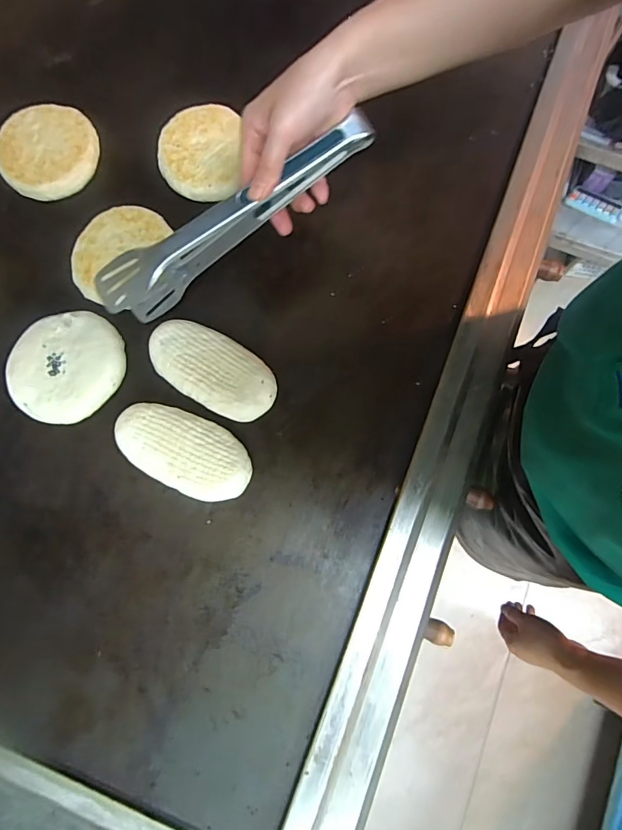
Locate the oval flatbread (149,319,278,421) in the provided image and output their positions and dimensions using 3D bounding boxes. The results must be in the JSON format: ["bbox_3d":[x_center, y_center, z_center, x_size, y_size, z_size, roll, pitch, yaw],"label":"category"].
[{"bbox_3d":[-0.098,-0.046,0.443,0.132,0.021,0.070,31,80,7],"label":"oval flatbread"}]

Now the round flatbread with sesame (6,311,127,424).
[{"bbox_3d":[-0.245,-0.048,0.448,0.104,0.024,0.116,44,82,9],"label":"round flatbread with sesame"}]

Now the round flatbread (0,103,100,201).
[{"bbox_3d":[-0.297,-0.297,0.503,0.111,0.028,0.107,0,78,1],"label":"round flatbread"}]

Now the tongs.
[{"bbox_3d":[-0.072,-0.172,0.403,0.280,0.062,0.034,-29,79,13],"label":"tongs"}]

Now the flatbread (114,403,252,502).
[{"bbox_3d":[-0.123,0.035,0.429,0.134,0.021,0.071,24,80,5],"label":"flatbread"}]

